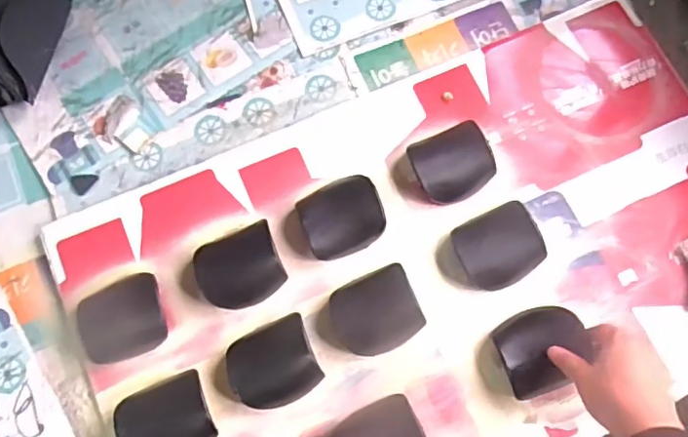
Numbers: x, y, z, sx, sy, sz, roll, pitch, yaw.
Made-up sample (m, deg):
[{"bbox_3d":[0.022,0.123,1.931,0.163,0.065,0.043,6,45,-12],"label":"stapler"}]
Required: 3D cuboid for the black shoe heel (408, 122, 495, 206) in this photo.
[{"bbox_3d":[0.127,-0.063,0.692,0.092,0.039,0.081,-24,73,-7],"label":"black shoe heel"}]

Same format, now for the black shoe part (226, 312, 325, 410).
[{"bbox_3d":[-0.074,0.154,0.613,0.091,0.054,0.081,-23,73,-6],"label":"black shoe part"}]

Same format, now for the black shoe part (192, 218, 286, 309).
[{"bbox_3d":[-0.115,0.056,0.646,0.090,0.042,0.080,-20,72,-6],"label":"black shoe part"}]

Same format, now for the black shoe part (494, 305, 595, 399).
[{"bbox_3d":[0.208,0.138,0.623,0.093,0.035,0.075,-25,73,-7],"label":"black shoe part"}]

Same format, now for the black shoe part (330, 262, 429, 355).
[{"bbox_3d":[0.034,0.102,0.633,0.089,0.025,0.079,-22,73,-6],"label":"black shoe part"}]

